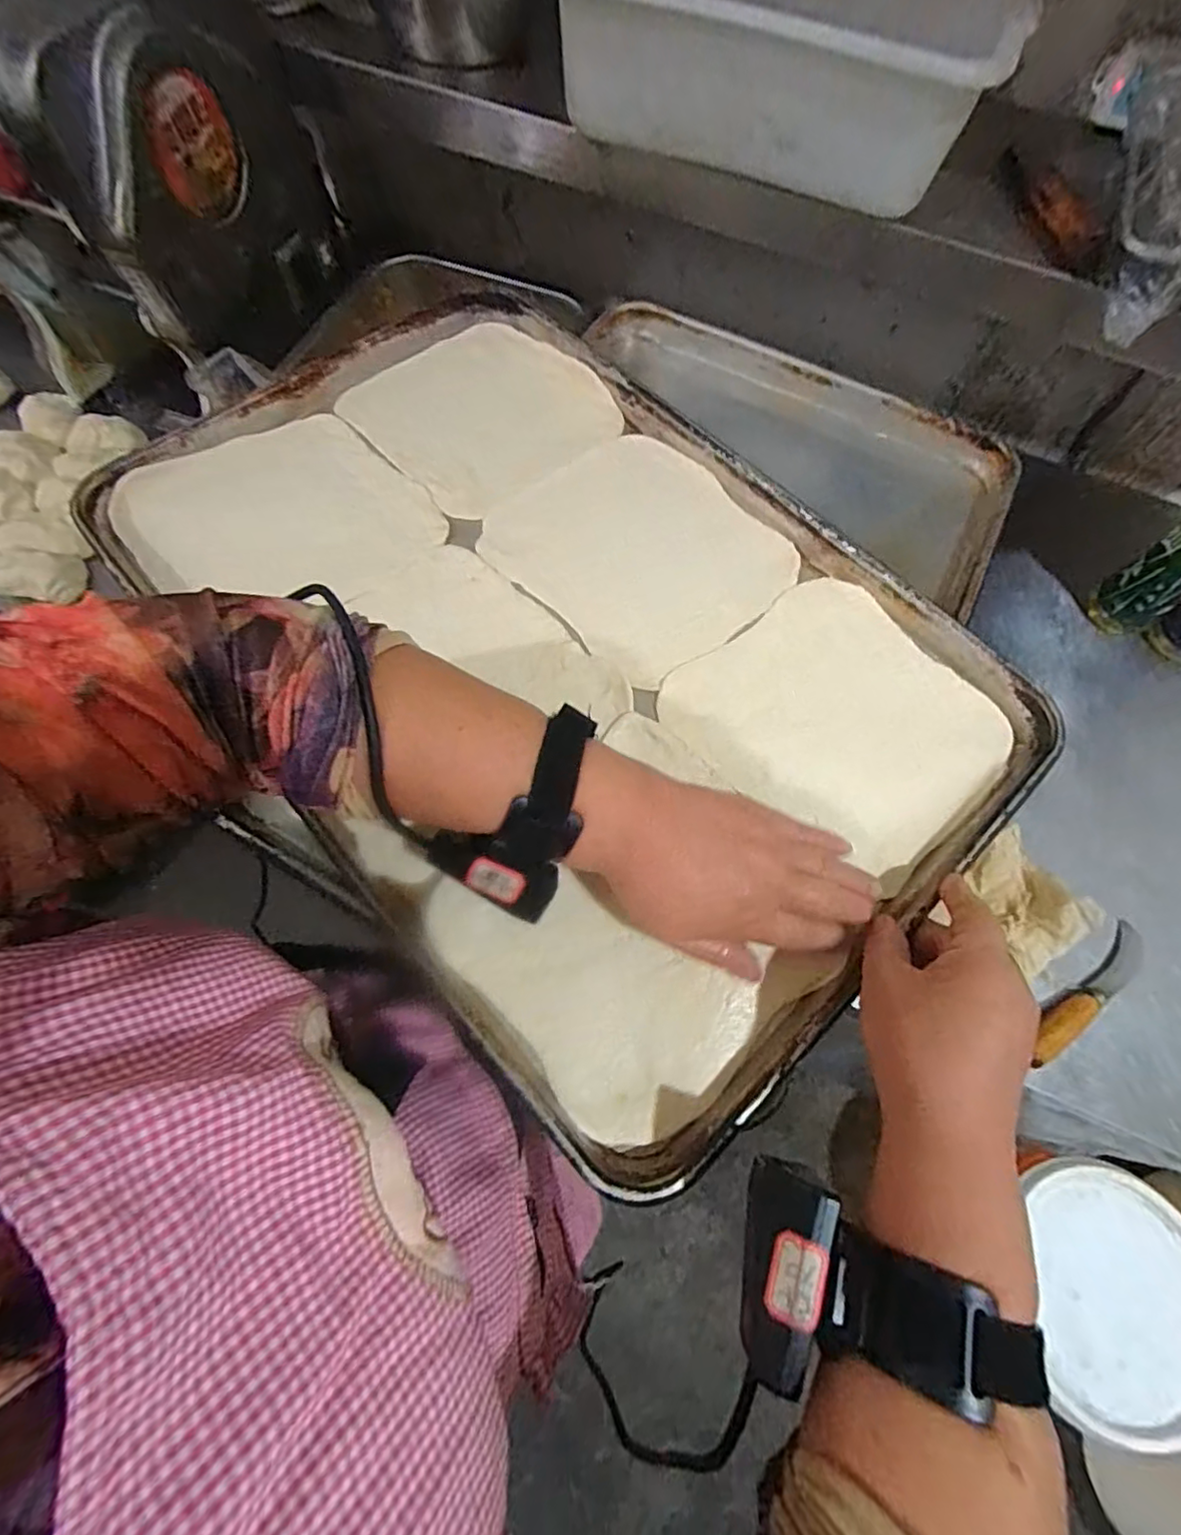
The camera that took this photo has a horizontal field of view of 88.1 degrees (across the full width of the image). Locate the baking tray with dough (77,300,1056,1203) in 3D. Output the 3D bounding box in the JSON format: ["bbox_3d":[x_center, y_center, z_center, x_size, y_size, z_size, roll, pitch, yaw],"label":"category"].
[{"bbox_3d":[-0.031,-0.103,0.426,0.399,0.033,0.586,-40,74,-17],"label":"baking tray with dough"}]

